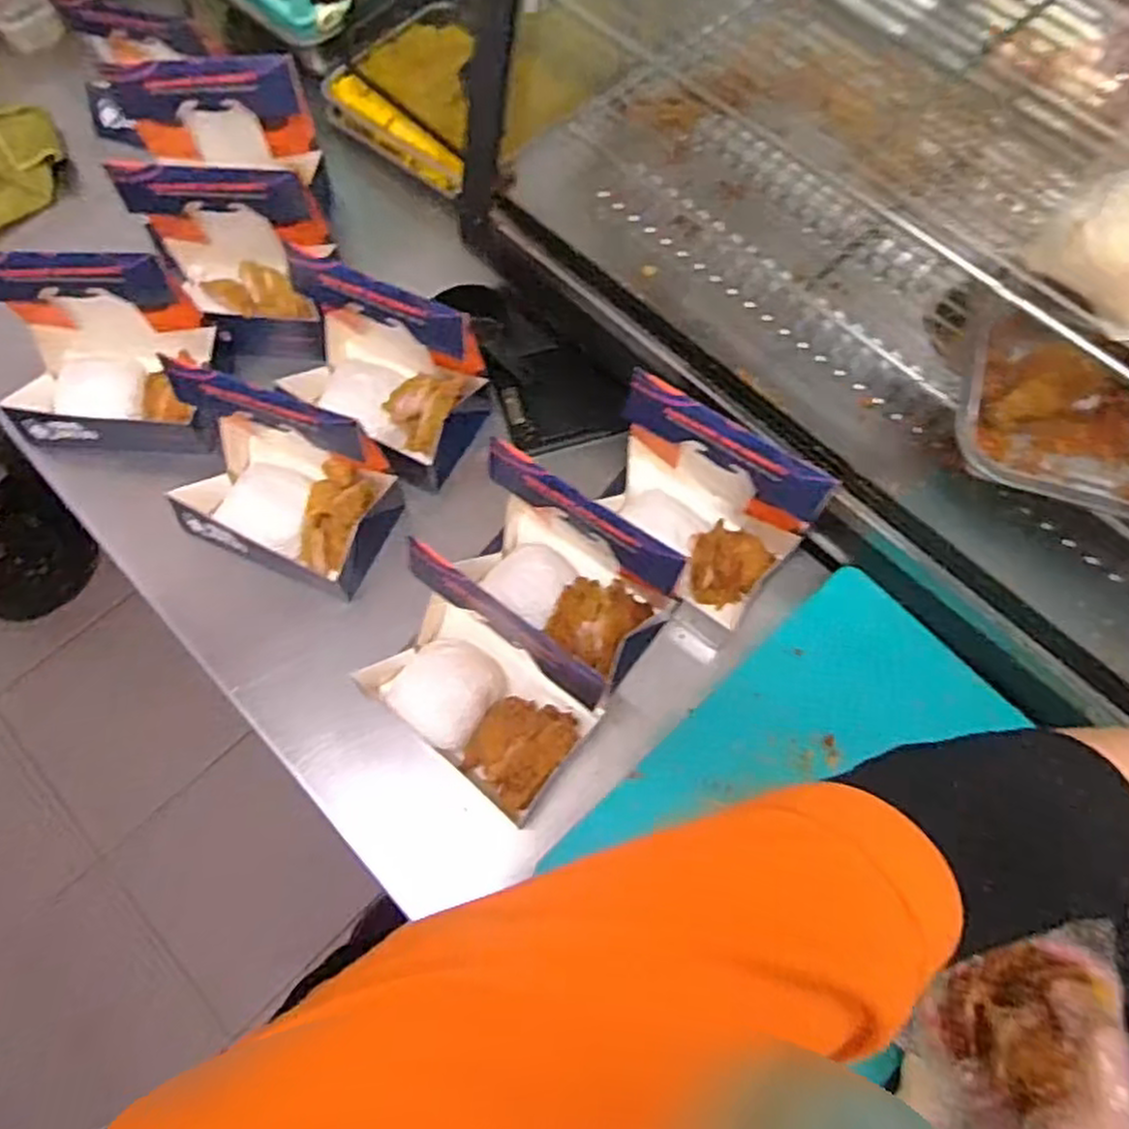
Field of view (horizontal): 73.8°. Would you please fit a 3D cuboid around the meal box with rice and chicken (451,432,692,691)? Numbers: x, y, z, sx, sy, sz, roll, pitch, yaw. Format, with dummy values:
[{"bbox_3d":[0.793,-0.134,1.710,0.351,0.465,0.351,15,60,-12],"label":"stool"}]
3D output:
[{"bbox_3d":[0.001,0.007,0.607,0.171,0.149,0.110,28,69,10],"label":"meal box with rice and chicken"}]

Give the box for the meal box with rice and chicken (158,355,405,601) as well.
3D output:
[{"bbox_3d":[-0.250,-0.074,0.634,0.178,0.134,0.110,20,68,7],"label":"meal box with rice and chicken"}]

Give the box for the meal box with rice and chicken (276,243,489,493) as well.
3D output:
[{"bbox_3d":[-0.173,-0.178,0.681,0.175,0.146,0.122,25,69,9],"label":"meal box with rice and chicken"}]

